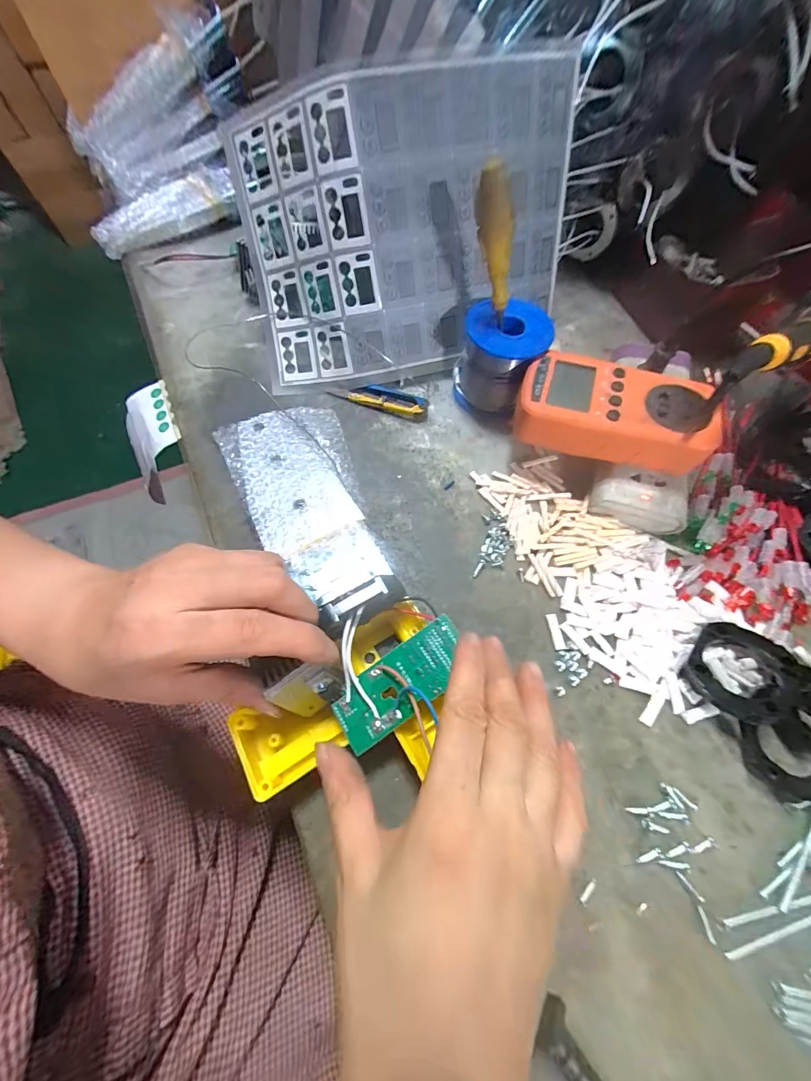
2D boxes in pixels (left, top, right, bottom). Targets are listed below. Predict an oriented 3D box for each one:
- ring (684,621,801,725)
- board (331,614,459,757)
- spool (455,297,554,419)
[{"bbox_3d":[0.202,0.077,0.228,0.055,0.023,0.055,1,65,-2],"label":"ring"},{"bbox_3d":[-0.001,0.074,0.200,0.077,0.005,0.033,-41,73,-10],"label":"board"},{"bbox_3d":[0.075,-0.144,0.310,0.063,0.067,0.063,17,66,6],"label":"spool"}]

